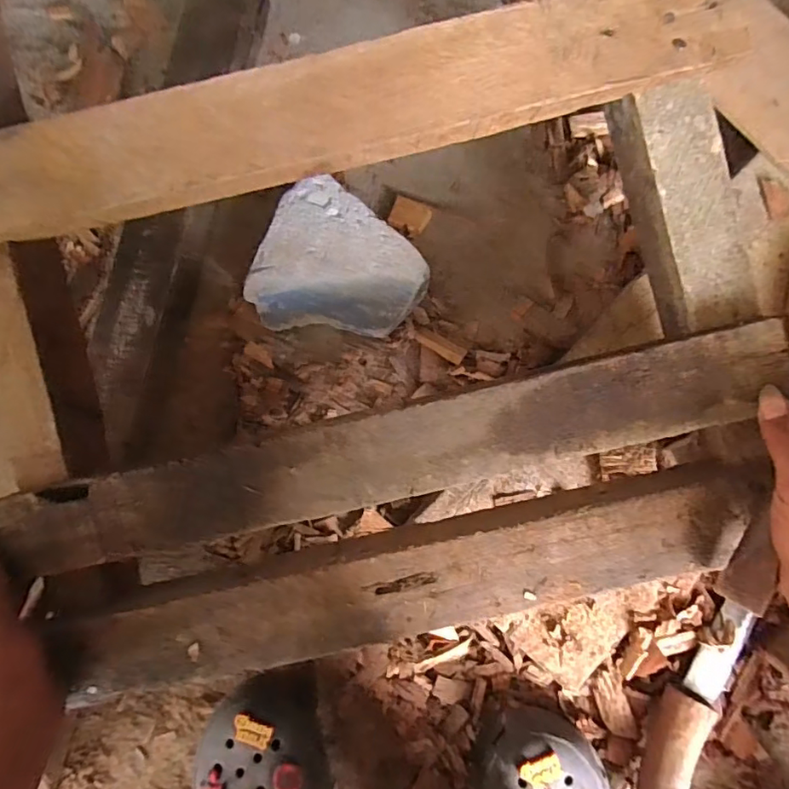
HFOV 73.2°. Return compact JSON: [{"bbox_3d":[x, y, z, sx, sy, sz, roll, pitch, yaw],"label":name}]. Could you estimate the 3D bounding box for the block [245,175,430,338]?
[{"bbox_3d":[-0.055,-0.096,0.459,0.130,0.075,0.124,42,87,5],"label":"block"}]

